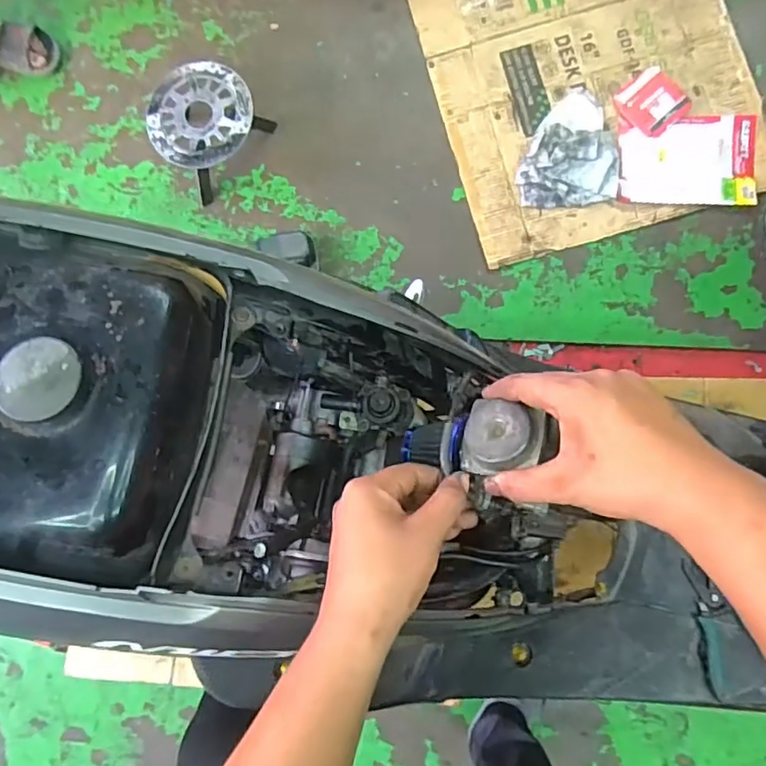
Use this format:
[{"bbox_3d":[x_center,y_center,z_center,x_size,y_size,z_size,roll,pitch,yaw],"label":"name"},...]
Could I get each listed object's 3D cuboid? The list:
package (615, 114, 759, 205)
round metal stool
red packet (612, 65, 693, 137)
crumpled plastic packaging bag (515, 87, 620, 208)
[{"bbox_3d":[0.621,-0.456,1.171,0.264,0.012,0.185,4,84,6],"label":"package"},{"bbox_3d":[-0.366,-0.533,1.203,0.224,0.136,0.212,-45,83,-1],"label":"round metal stool"},{"bbox_3d":[0.561,-0.583,1.188,0.118,0.027,0.123,-32,82,1],"label":"red packet"},{"bbox_3d":[0.385,-0.493,1.181,0.198,0.036,0.254,1,84,5],"label":"crumpled plastic packaging bag"}]

